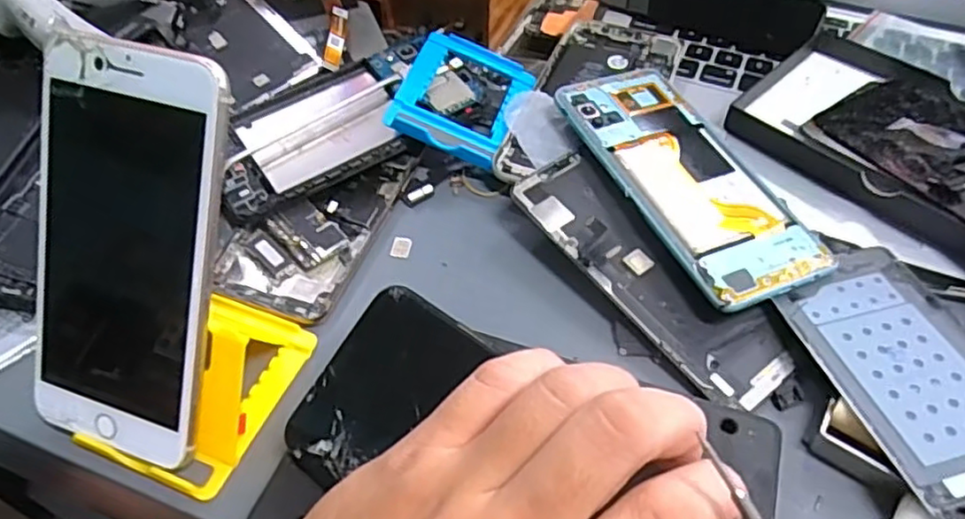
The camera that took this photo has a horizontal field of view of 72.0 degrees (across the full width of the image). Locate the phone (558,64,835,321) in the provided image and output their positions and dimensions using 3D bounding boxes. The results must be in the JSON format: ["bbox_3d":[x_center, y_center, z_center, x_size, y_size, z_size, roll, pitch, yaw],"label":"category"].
[{"bbox_3d":[0.103,-0.044,0.337,0.072,0.005,0.154,-17,56,-18],"label":"phone"}]

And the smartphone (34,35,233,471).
[{"bbox_3d":[-0.133,-0.001,0.248,0.075,0.152,0.007,17,15,16],"label":"smartphone"}]

